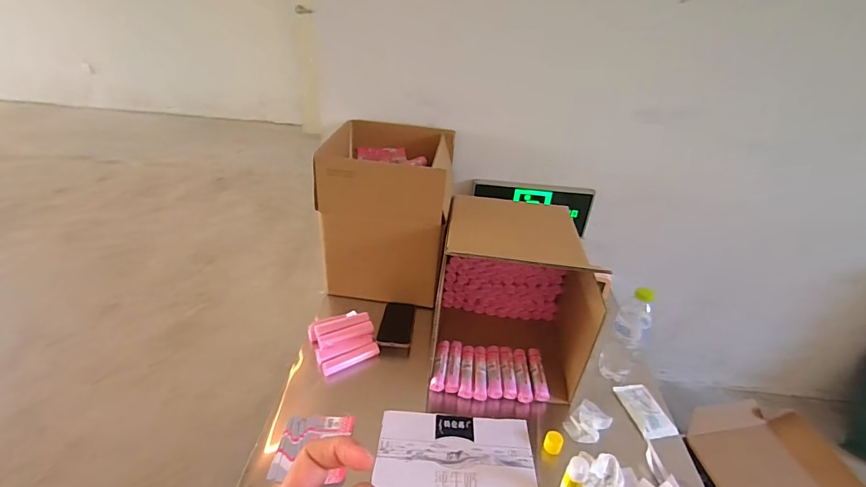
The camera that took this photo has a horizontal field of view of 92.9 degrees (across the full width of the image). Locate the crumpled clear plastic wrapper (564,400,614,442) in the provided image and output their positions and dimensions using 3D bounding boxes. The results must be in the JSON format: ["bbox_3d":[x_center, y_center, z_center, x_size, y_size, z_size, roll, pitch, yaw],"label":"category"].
[{"bbox_3d":[0.309,0.354,0.818,0.094,0.028,0.064,-22,41,-37],"label":"crumpled clear plastic wrapper"}]

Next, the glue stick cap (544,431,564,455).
[{"bbox_3d":[0.225,0.371,0.768,0.031,0.026,0.034,4,32,-2],"label":"glue stick cap"}]

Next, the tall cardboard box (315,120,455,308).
[{"bbox_3d":[-0.119,-0.082,1.075,0.307,0.360,0.302,5,31,1],"label":"tall cardboard box"}]

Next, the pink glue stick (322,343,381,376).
[{"bbox_3d":[-0.176,0.254,0.900,0.129,0.022,0.024,-14,36,-28],"label":"pink glue stick"}]

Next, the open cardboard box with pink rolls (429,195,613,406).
[{"bbox_3d":[0.177,0.128,0.953,0.314,0.330,0.384,6,32,1],"label":"open cardboard box with pink rolls"}]

